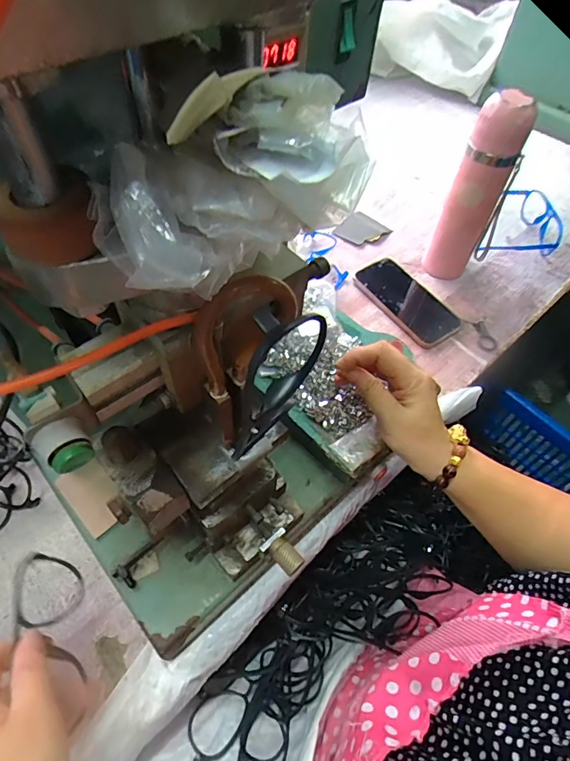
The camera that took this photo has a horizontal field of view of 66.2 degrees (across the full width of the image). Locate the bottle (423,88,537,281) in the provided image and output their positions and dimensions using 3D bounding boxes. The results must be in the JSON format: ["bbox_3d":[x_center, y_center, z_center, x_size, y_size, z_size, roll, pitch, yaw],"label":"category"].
[{"bbox_3d":[0.249,-0.231,0.567,0.072,0.242,0.049,23,58,14],"label":"bottle"}]

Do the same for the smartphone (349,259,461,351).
[{"bbox_3d":[0.177,-0.118,0.631,0.087,0.014,0.161,-28,61,-19],"label":"smartphone"}]

